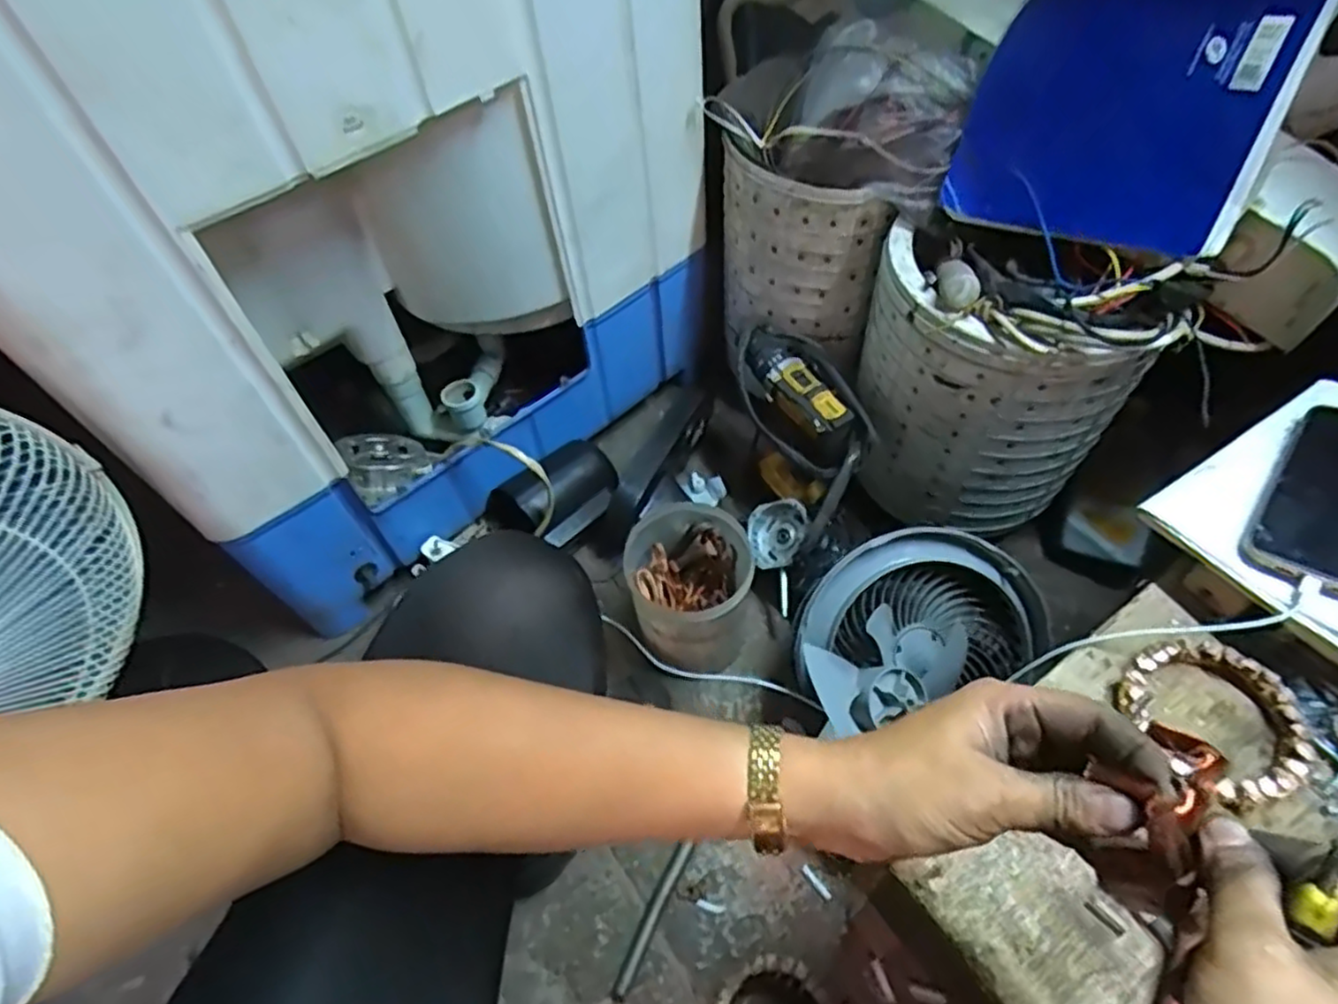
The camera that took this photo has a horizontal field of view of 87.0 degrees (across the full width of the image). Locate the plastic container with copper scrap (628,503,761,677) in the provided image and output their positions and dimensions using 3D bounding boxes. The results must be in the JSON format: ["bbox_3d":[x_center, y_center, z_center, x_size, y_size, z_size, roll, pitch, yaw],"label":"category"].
[{"bbox_3d":[0.024,0.097,0.793,0.134,0.125,0.143,-5,53,1],"label":"plastic container with copper scrap"}]

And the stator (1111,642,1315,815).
[{"bbox_3d":[0.346,0.135,0.446,0.093,0.015,0.101,-2,53,3],"label":"stator"}]

